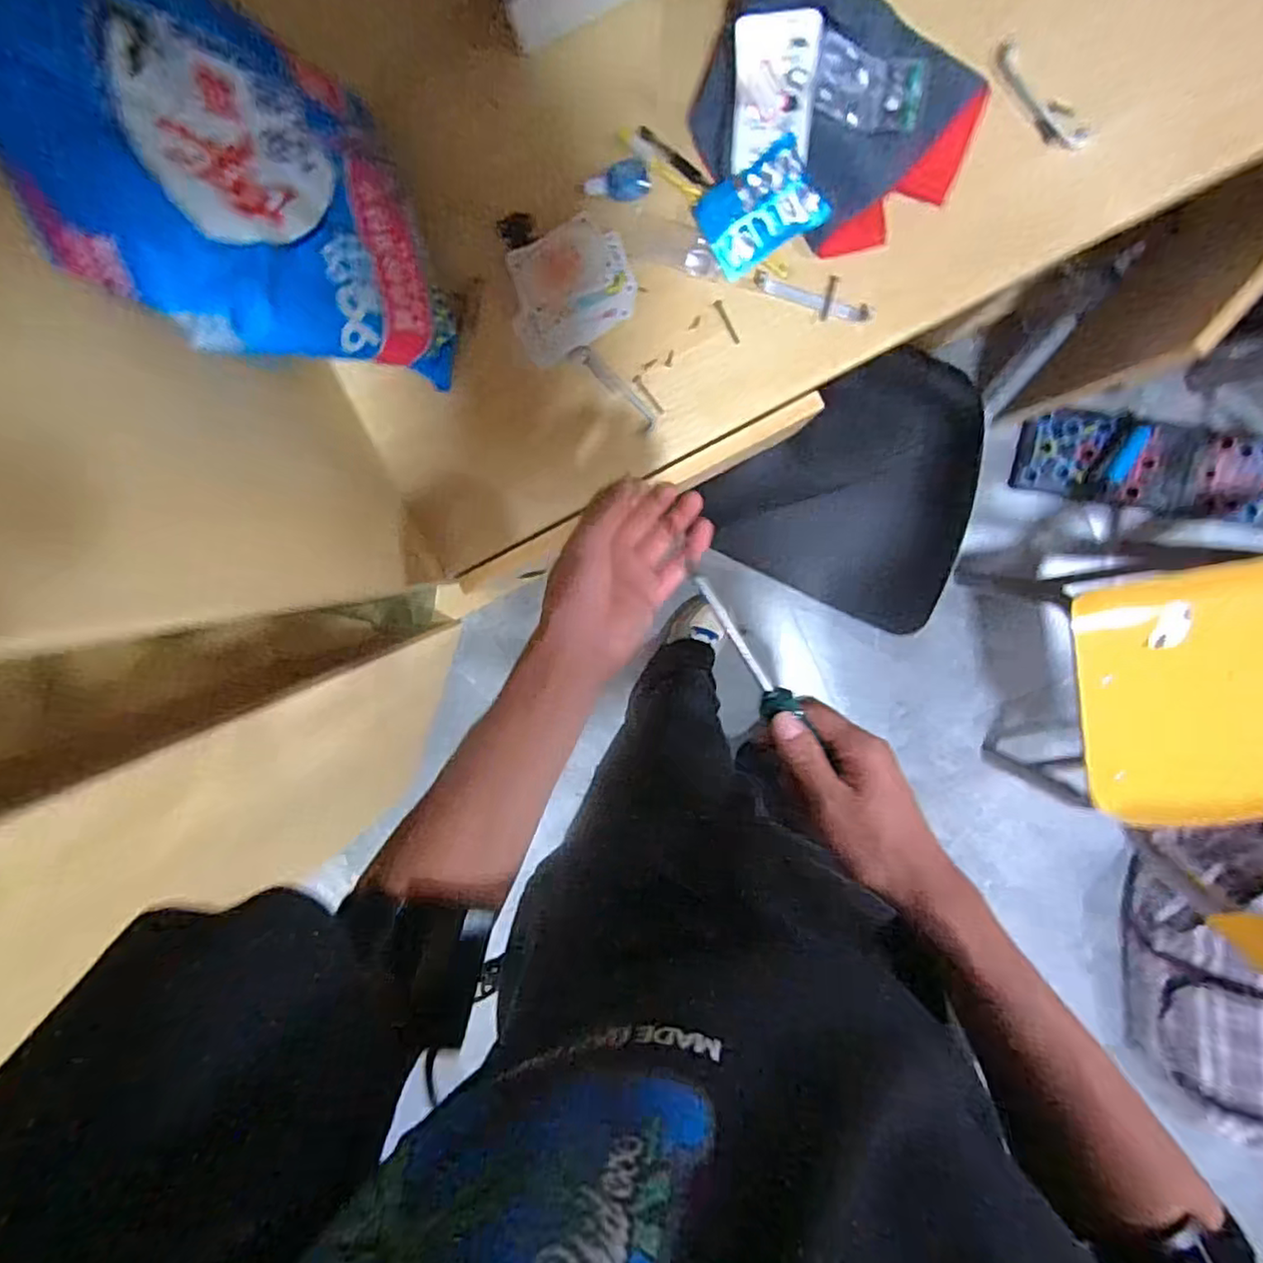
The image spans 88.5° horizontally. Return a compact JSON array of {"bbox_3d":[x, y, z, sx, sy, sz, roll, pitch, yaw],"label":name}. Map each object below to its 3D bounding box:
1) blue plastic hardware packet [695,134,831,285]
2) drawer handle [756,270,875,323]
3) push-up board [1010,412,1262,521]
[{"bbox_3d":[0.108,-0.356,0.548,0.096,0.015,0.071,-22,111,17],"label":"blue plastic hardware packet"},{"bbox_3d":[0.160,-0.292,0.570,0.105,0.005,0.016,20,98,3],"label":"drawer handle"},{"bbox_3d":[1.002,-0.301,1.199,0.533,0.064,0.174,14,98,4],"label":"push-up board"}]

